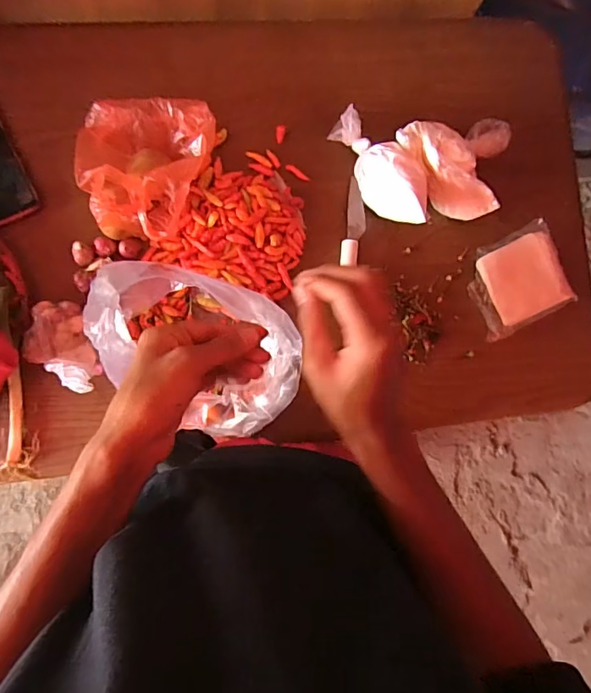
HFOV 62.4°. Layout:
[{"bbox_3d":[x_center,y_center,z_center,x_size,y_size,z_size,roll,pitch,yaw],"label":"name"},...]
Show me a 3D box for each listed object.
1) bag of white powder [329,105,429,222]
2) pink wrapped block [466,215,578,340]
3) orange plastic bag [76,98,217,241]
[{"bbox_3d":[0.117,-0.244,0.672,0.079,0.074,0.172,-45,93,-9],"label":"bag of white powder"},{"bbox_3d":[0.323,-0.096,0.705,0.142,0.029,0.125,-24,89,-9],"label":"pink wrapped block"},{"bbox_3d":[-0.192,-0.224,0.612,0.166,0.092,0.185,3,85,-8],"label":"orange plastic bag"}]

